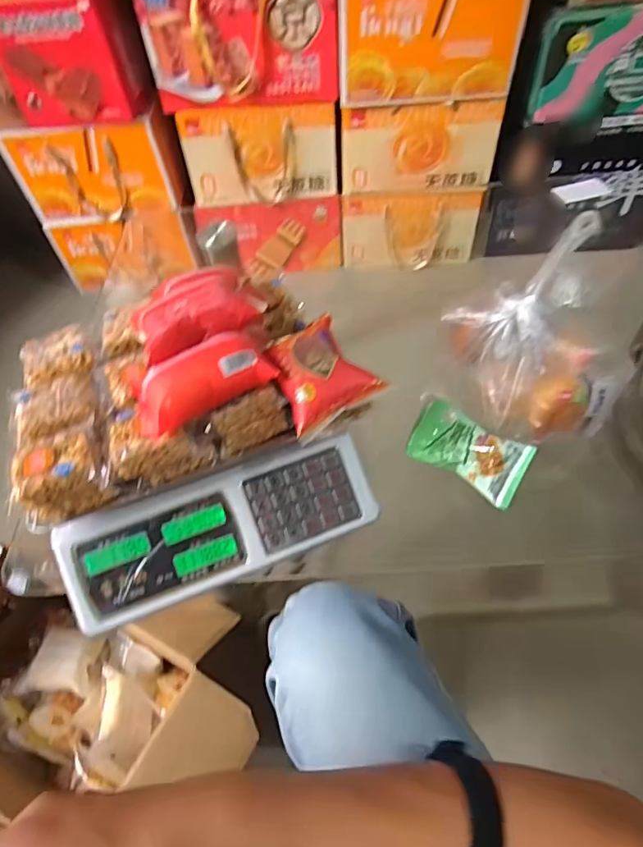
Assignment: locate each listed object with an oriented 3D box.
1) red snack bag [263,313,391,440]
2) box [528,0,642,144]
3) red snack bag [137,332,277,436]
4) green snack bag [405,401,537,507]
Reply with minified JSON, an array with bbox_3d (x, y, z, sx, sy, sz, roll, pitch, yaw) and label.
[{"bbox_3d":[-0.004,-0.054,0.487,0.087,0.034,0.106,-25,55,-14],"label":"red snack bag"},{"bbox_3d":[0.762,-0.838,1.194,0.512,0.269,0.084,-1,53,4],"label":"box"},{"bbox_3d":[-0.112,-0.043,0.473,0.132,0.046,0.064,-25,55,-14],"label":"red snack bag"},{"bbox_3d":[0.171,0.029,0.580,0.133,0.021,0.077,30,74,13],"label":"green snack bag"}]

